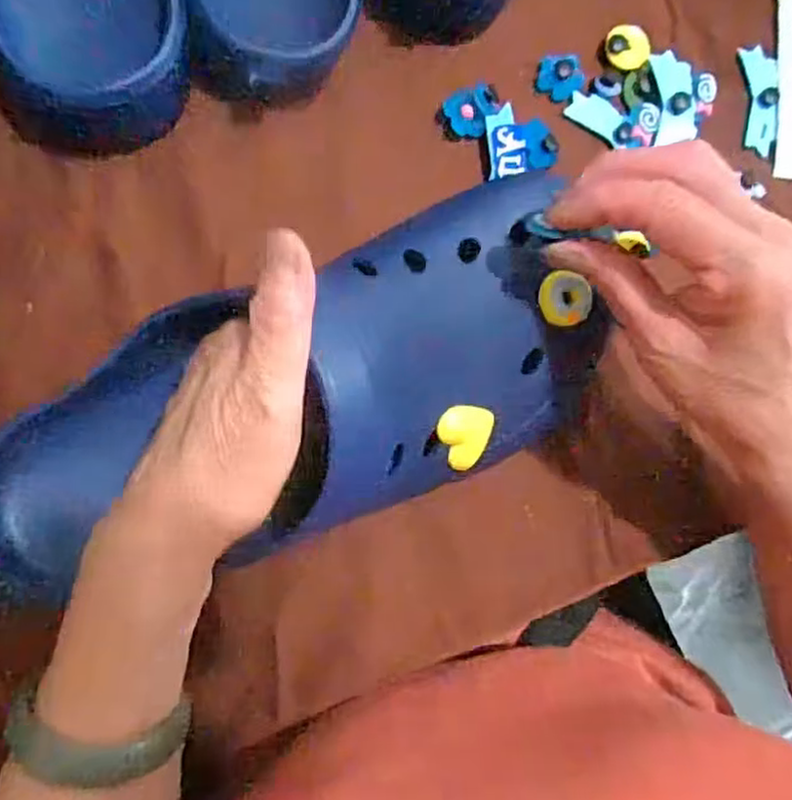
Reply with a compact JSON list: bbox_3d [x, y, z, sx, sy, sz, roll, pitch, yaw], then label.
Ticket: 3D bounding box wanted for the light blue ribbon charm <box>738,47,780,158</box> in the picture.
[{"bbox_3d":[0.208,-0.170,0.401,0.019,0.006,0.063,1,86,-10],"label":"light blue ribbon charm"}]

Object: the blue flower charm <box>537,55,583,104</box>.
[{"bbox_3d":[0.090,-0.175,0.382,0.023,0.011,0.020,7,85,-9],"label":"blue flower charm"}]

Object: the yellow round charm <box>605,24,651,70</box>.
[{"bbox_3d":[0.127,-0.193,0.388,0.025,0.014,0.020,40,81,-5],"label":"yellow round charm"}]

